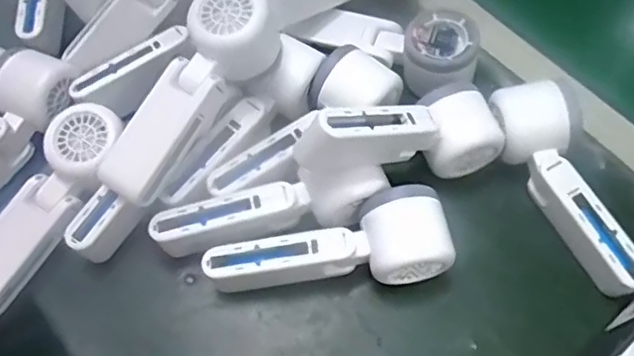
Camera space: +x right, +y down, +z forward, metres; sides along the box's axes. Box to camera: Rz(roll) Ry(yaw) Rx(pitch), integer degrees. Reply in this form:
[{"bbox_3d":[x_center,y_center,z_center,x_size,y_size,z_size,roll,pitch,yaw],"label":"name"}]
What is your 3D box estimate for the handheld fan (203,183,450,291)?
[{"bbox_3d":[0.008,0.050,0.408,0.163,0.054,0.056,-10,63,-5],"label":"handheld fan"}]

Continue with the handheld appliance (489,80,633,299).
[{"bbox_3d":[0.174,0.007,0.421,0.052,0.055,0.158,-13,63,-6],"label":"handheld appliance"}]

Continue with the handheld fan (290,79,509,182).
[{"bbox_3d":[0.057,-0.031,0.412,0.158,0.047,0.055,-6,59,-33],"label":"handheld fan"}]

